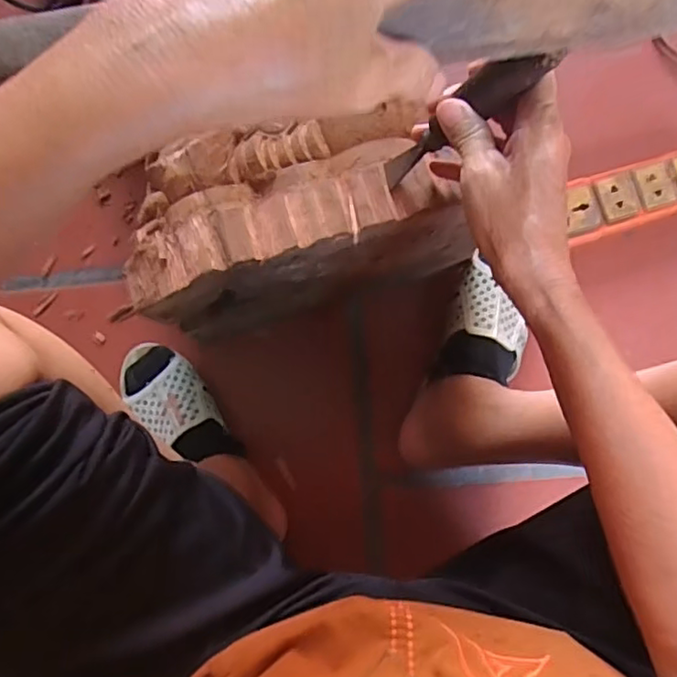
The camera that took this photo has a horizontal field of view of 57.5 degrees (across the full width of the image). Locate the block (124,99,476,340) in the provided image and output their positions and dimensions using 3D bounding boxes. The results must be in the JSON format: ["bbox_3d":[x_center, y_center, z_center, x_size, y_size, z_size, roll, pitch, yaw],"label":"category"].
[{"bbox_3d":[-0.038,-0.098,0.488,0.265,0.107,0.134,-12,85,2],"label":"block"}]

